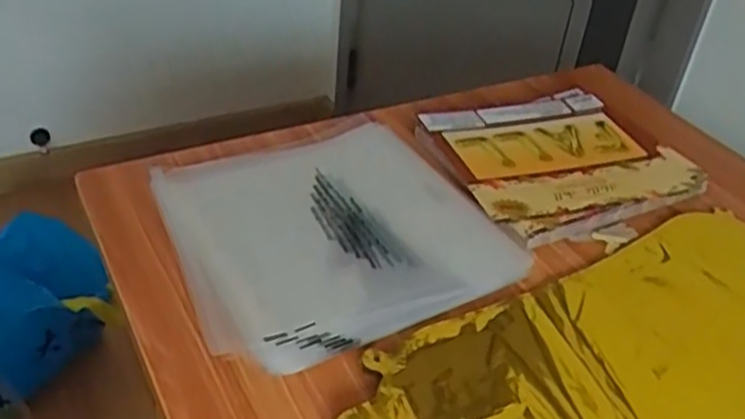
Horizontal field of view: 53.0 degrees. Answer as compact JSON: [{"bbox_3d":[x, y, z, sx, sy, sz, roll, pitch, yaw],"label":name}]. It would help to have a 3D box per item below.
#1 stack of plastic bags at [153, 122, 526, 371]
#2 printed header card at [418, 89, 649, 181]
[{"bbox_3d":[-0.038,0.011,0.554,0.217,0.023,0.223,-17,44,-26],"label":"stack of plastic bags"},{"bbox_3d":[0.145,-0.067,0.659,0.175,0.008,0.103,-12,42,-21],"label":"printed header card"}]

